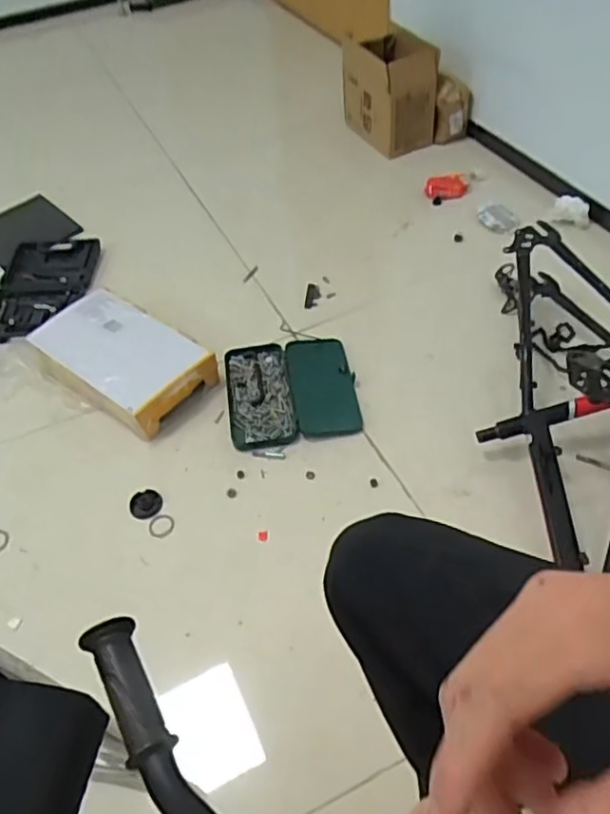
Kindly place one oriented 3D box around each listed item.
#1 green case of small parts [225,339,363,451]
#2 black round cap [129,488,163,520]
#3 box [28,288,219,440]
[{"bbox_3d":[-0.026,-0.032,1.249,0.247,0.032,0.247,-9,50,-5],"label":"green case of small parts"},{"bbox_3d":[-0.274,0.167,1.113,0.055,0.011,0.056,-1,49,1],"label":"black round cap"},{"bbox_3d":[-0.358,-0.094,1.265,0.329,0.099,0.195,28,56,24],"label":"box"}]

